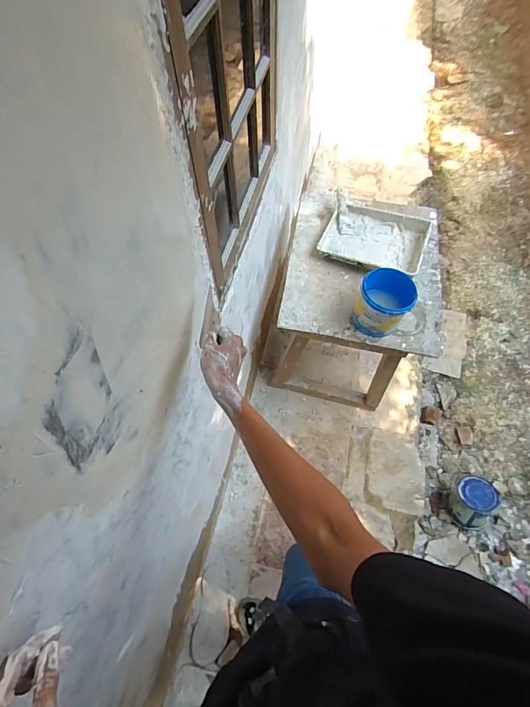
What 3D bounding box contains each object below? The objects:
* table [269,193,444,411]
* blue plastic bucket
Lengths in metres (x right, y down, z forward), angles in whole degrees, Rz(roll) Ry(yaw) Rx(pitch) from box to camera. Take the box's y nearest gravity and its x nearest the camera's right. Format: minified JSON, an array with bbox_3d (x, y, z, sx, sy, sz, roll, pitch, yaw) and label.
[{"bbox_3d":[0.368,-0.214,1.570,0.534,0.510,0.679,10,62,7],"label":"table"},{"bbox_3d":[0.372,-0.153,1.186,0.162,0.149,0.164,-1,61,1],"label":"blue plastic bucket"}]

